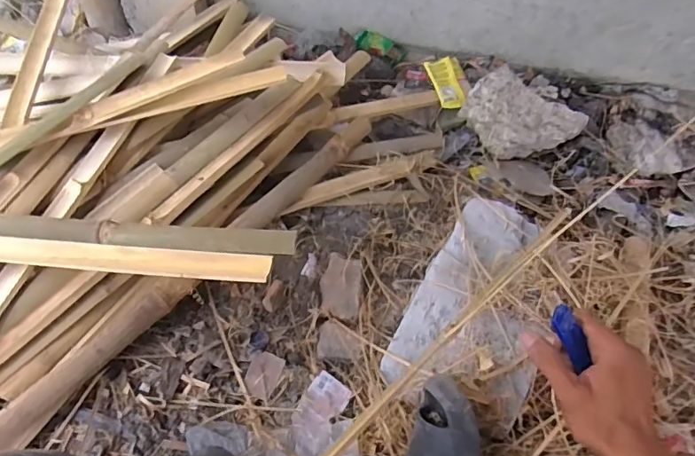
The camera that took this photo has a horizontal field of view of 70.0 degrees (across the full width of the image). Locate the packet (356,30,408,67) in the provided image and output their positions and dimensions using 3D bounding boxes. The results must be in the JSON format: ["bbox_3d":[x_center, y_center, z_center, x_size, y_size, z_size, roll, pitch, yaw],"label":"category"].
[{"bbox_3d":[0.081,-0.418,1.155,0.115,0.049,0.019,18,56,-11],"label":"packet"}]

